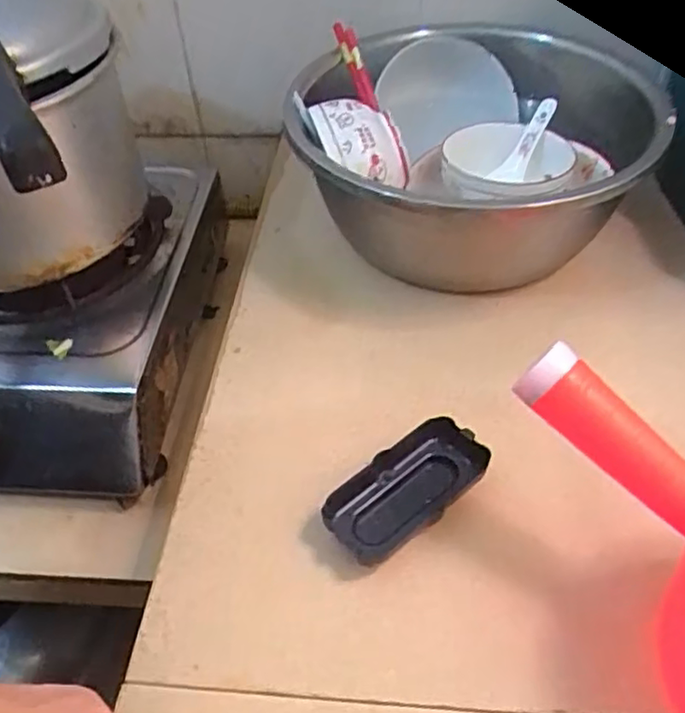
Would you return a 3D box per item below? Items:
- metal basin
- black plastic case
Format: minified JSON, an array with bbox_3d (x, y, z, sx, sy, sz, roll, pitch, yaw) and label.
[{"bbox_3d":[0.111,-0.163,0.568,0.279,0.132,0.265,1,48,6],"label":"metal basin"},{"bbox_3d":[0.041,0.085,0.425,0.107,0.024,0.051,-38,55,-26],"label":"black plastic case"}]

